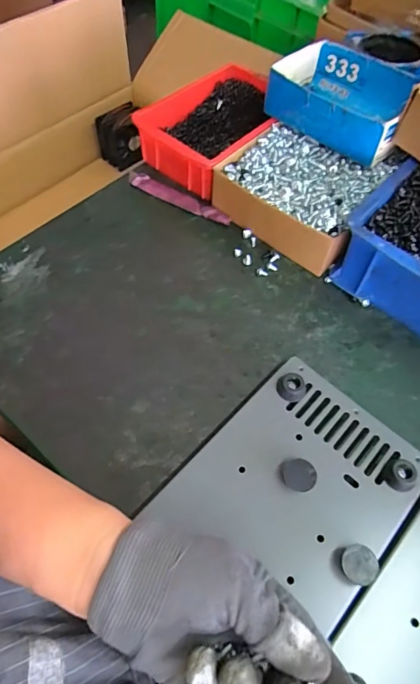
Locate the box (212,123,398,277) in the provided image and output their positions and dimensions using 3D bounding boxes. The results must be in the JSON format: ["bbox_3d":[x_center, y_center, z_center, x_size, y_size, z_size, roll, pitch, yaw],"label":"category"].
[{"bbox_3d":[0.102,-0.169,0.493,0.159,0.059,0.129,37,64,18],"label":"box"}]

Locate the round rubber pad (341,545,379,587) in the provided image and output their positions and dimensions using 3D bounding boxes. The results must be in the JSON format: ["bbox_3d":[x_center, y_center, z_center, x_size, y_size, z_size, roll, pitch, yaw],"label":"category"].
[{"bbox_3d":[0.105,0.158,0.304,0.026,0.015,0.024,1,59,-2],"label":"round rubber pad"}]

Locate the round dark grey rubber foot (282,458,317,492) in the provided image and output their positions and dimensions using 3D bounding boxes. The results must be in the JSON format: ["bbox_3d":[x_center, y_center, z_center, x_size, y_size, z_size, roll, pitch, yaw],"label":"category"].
[{"bbox_3d":[0.069,0.105,0.336,0.023,0.014,0.025,1,59,-2],"label":"round dark grey rubber foot"}]

